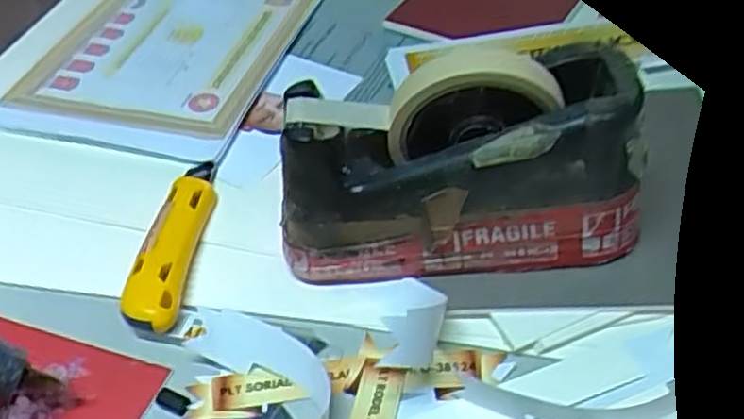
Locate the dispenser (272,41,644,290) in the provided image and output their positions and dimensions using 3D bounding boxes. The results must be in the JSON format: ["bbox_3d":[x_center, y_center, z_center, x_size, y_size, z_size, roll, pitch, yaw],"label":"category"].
[{"bbox_3d":[0.047,-0.023,0.416,0.189,0.138,0.055,-3,44,3],"label":"dispenser"}]

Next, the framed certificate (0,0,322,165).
[{"bbox_3d":[-0.173,-0.157,0.665,0.213,0.025,0.312,10,46,15],"label":"framed certificate"}]

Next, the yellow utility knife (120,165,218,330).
[{"bbox_3d":[-0.125,0.017,0.474,0.033,0.022,0.144,-1,44,5],"label":"yellow utility knife"}]

